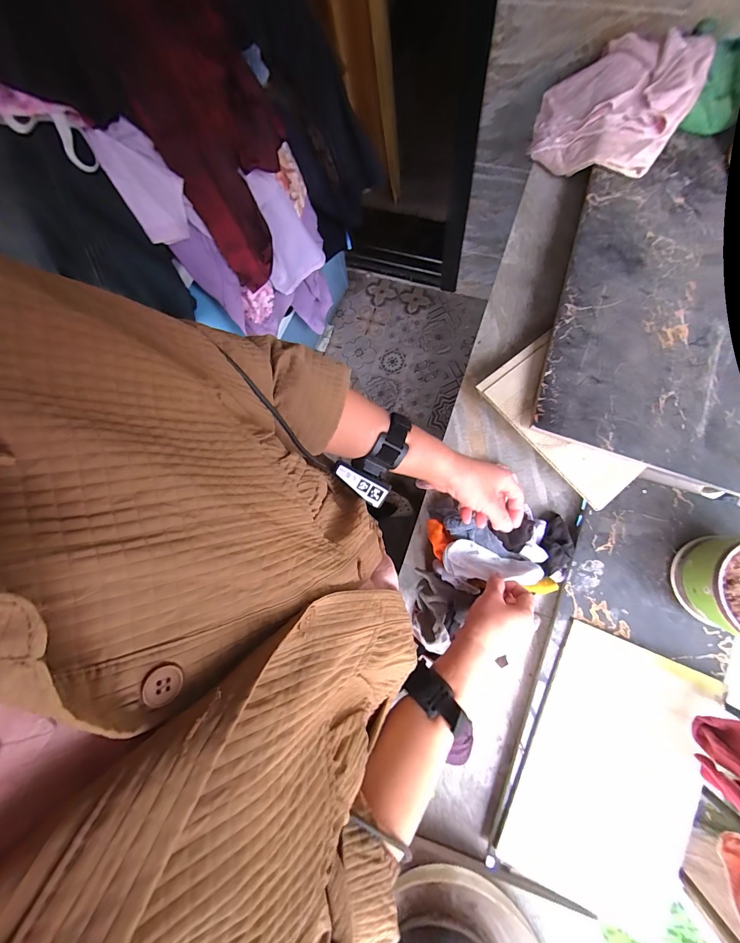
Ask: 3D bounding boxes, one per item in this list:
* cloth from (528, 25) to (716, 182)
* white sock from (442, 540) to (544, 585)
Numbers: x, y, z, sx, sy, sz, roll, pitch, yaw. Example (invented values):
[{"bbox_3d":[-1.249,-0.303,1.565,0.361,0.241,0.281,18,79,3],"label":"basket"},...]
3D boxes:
[{"bbox_3d":[0.434,-0.668,0.644,0.250,0.041,0.246,28,94,30],"label":"cloth"},{"bbox_3d":[0.175,0.133,0.500,0.133,0.033,0.050,8,79,14],"label":"white sock"}]

